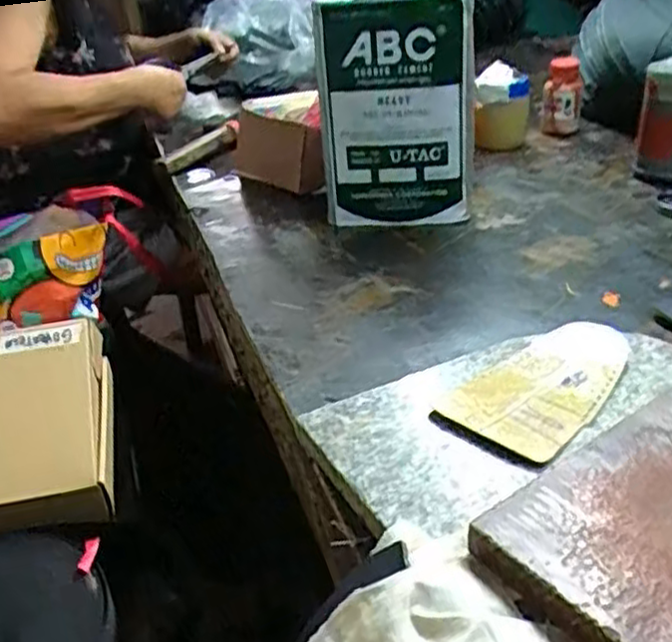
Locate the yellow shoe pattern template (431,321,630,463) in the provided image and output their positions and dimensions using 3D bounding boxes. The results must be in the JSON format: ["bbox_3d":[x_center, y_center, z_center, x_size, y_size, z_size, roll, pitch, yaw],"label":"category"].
[{"bbox_3d":[0.144,0.039,0.486,0.152,0.007,0.082,-28,36,-35],"label":"yellow shoe pattern template"}]

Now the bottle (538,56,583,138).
[{"bbox_3d":[0.322,-0.318,1.038,0.054,0.106,0.054,3,30,14],"label":"bottle"}]

